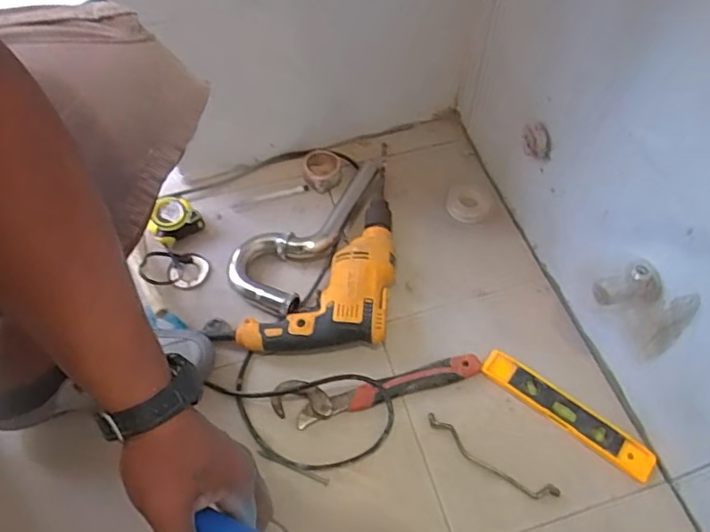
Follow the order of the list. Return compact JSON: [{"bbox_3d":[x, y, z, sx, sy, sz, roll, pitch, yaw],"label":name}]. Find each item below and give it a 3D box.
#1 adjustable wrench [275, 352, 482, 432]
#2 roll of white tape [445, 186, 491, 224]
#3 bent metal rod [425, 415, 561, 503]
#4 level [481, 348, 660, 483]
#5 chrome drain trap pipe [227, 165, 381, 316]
[{"bbox_3d":[0.032,0.158,0.692,0.271,0.024,0.055,-7,58,-6],"label":"adjustable wrench"},{"bbox_3d":[0.184,-0.101,0.877,0.069,0.013,0.077,7,58,3],"label":"roll of white tape"},{"bbox_3d":[0.162,0.234,0.651,0.171,0.006,0.024,29,61,16],"label":"bent metal rod"},{"bbox_3d":[0.267,0.187,0.682,0.227,0.014,0.040,34,63,18],"label":"level"},{"bbox_3d":[-0.086,-0.063,0.828,0.154,0.044,0.303,20,59,11],"label":"chrome drain trap pipe"}]

